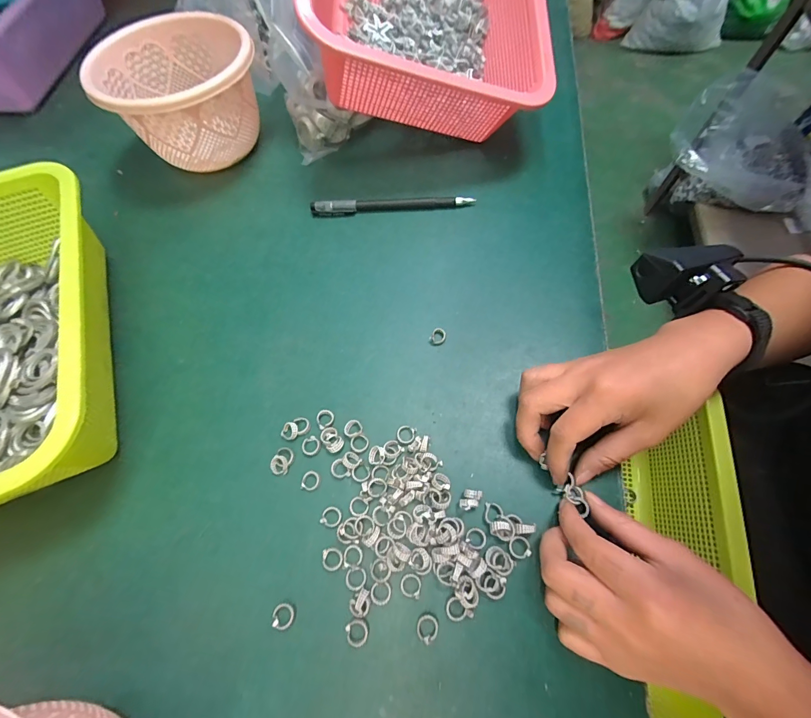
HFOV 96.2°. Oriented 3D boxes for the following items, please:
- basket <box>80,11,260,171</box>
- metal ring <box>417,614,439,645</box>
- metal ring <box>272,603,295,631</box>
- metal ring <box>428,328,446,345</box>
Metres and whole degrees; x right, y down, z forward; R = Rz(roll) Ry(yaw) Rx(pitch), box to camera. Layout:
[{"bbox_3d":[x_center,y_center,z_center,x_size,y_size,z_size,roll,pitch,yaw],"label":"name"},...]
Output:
[{"bbox_3d":[-0.213,-0.255,0.365,0.133,0.091,0.128,-1,65,2],"label":"basket"},{"bbox_3d":[0.013,0.153,0.207,0.012,0.004,0.013,-1,65,2],"label":"metal ring"},{"bbox_3d":[-0.072,0.151,0.214,0.013,0.004,0.013,-1,65,2],"label":"metal ring"},{"bbox_3d":[0.026,-0.019,0.287,0.012,0.004,0.015,23,68,12],"label":"metal ring"}]

